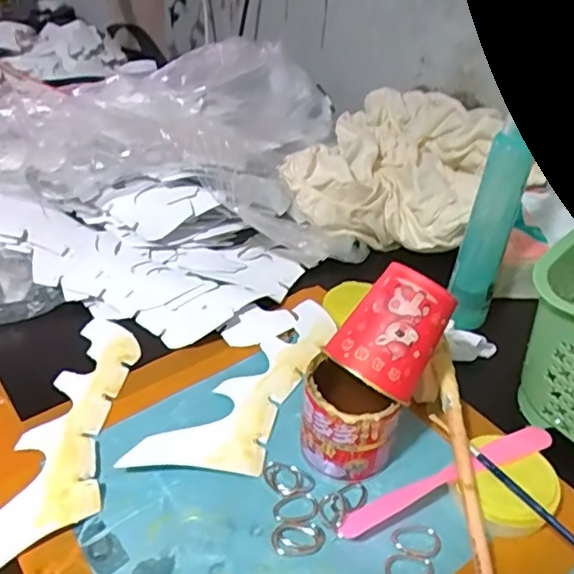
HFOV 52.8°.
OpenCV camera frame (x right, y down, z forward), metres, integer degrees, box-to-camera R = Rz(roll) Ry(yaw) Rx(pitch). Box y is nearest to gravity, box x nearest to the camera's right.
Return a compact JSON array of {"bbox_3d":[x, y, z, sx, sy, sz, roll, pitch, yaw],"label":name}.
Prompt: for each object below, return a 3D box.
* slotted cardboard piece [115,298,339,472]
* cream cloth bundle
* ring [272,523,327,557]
[{"bbox_3d":[-0.031,0.074,0.463,0.085,0.015,0.205,18,43,19],"label":"slotted cardboard piece"},{"bbox_3d":[0.124,-0.130,0.633,0.180,0.092,0.239,17,41,17],"label":"cream cloth bundle"},{"bbox_3d":[0.008,0.157,0.362,0.033,0.004,0.021,-2,40,-4],"label":"ring"}]

